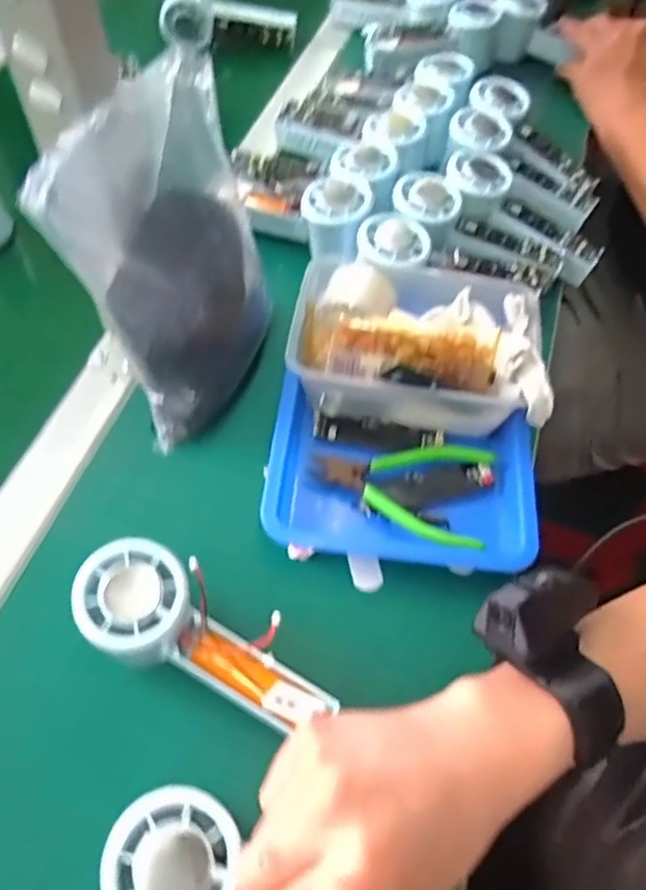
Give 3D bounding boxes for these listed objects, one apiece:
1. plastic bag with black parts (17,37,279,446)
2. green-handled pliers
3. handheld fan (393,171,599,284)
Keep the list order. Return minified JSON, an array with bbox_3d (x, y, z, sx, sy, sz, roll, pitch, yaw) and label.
[{"bbox_3d":[-0.084,-0.115,0.398,0.087,0.183,0.133,24,60,13],"label":"plastic bag with black parts"},{"bbox_3d":[0.053,0.027,0.420,0.110,0.010,0.073,11,57,5],"label":"green-handled pliers"},{"bbox_3d":[0.144,-0.183,0.530,0.175,0.028,0.057,16,57,-9],"label":"handheld fan"}]

